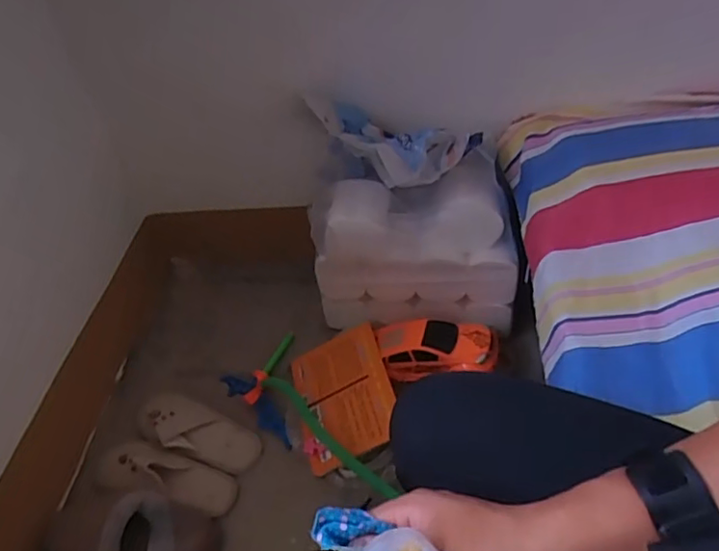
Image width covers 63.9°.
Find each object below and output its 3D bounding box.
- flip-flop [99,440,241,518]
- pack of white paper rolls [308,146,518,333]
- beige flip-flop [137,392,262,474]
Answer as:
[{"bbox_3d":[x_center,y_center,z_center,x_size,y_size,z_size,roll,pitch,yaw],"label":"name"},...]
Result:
[{"bbox_3d":[-0.339,0.340,0.988,0.268,0.047,0.091,9,46,19],"label":"flip-flop"},{"bbox_3d":[0.105,-0.047,1.098,0.365,0.294,0.154,-1,44,9],"label":"pack of white paper rolls"},{"bbox_3d":[-0.310,0.282,1.064,0.279,0.034,0.094,18,50,27],"label":"beige flip-flop"}]

